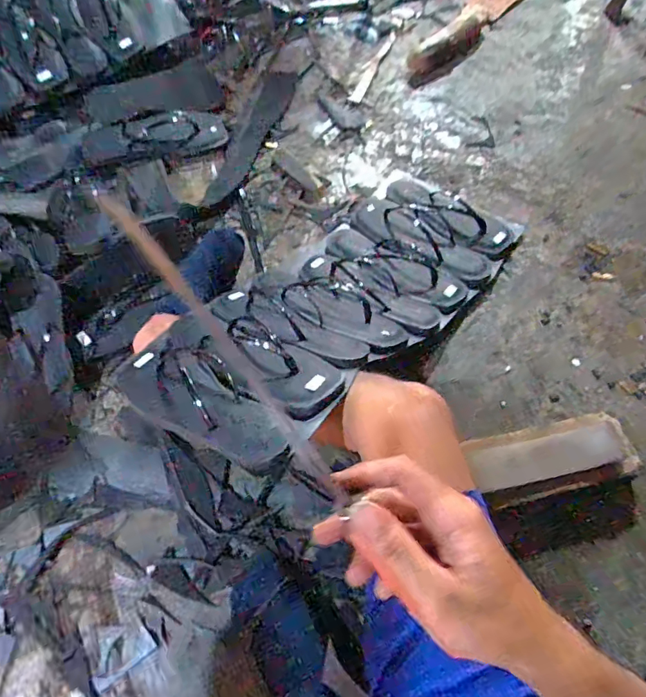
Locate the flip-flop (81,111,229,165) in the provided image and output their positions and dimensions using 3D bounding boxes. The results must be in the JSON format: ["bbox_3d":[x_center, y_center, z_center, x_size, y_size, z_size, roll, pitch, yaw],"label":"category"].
[{"bbox_3d":[-0.325,-0.412,0.942,0.266,0.031,0.094,-15,64,-10],"label":"flip-flop"}]

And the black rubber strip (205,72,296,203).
[{"bbox_3d":[-0.134,-0.447,0.993,0.073,0.022,0.436,12,63,4],"label":"black rubber strip"}]

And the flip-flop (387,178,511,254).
[{"bbox_3d":[0.223,-0.252,0.872,0.255,0.041,0.097,37,67,16],"label":"flip-flop"}]

